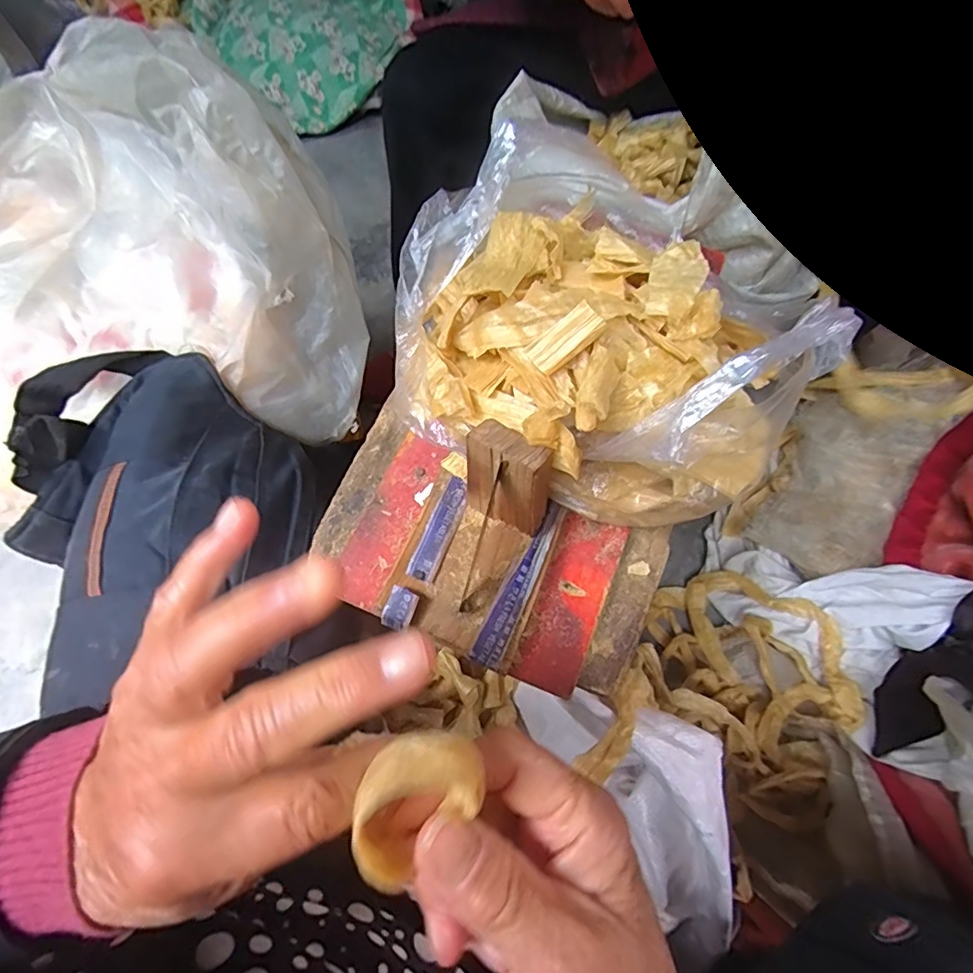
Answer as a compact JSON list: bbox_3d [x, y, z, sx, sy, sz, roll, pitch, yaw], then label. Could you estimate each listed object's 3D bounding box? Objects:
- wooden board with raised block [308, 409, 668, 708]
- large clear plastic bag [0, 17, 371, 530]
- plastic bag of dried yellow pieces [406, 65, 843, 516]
[{"bbox_3d":[-0.003,0.029,0.310,0.228,0.100,0.133,21,70,9],"label":"wooden board with raised block"},{"bbox_3d":[-0.379,-0.188,0.458,0.482,0.194,0.369,-18,69,-6],"label":"large clear plastic bag"},{"bbox_3d":[0.071,-0.096,0.295,0.220,0.115,0.187,19,70,9],"label":"plastic bag of dried yellow pieces"}]

